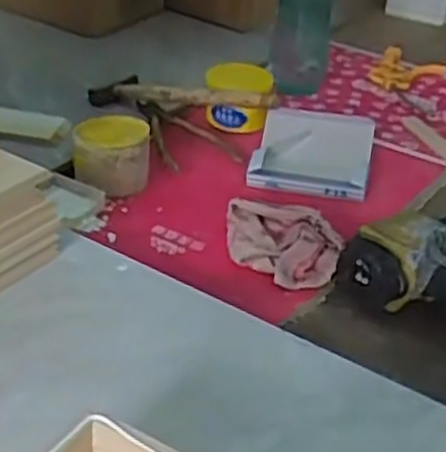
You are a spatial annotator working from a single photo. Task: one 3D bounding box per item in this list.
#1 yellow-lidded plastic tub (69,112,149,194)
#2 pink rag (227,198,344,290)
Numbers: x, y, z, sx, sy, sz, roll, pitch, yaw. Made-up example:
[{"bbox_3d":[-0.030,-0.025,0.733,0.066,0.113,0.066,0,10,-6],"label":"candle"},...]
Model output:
[{"bbox_3d":[-0.116,-0.069,0.816,0.078,0.061,0.068,-2,33,-11],"label":"yellow-lidded plastic tub"},{"bbox_3d":[0.047,0.013,0.711,0.121,0.046,0.067,22,36,24],"label":"pink rag"}]

